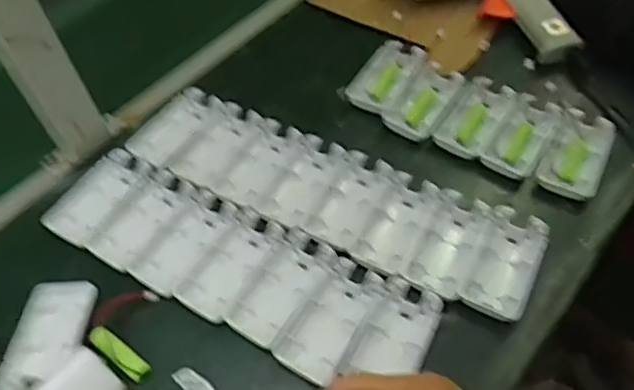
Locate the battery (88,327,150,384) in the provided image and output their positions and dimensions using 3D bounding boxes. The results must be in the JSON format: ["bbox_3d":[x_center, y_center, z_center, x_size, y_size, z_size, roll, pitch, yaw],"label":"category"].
[{"bbox_3d":[-0.145,0.116,0.418,0.054,0.013,0.016,30,61,23],"label":"battery"}]

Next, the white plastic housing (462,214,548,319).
[{"bbox_3d":[0.153,0.054,0.453,0.044,0.015,0.092,24,59,19],"label":"white plastic housing"}]

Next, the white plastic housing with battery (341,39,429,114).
[{"bbox_3d":[0.069,-0.117,0.558,0.053,0.029,0.085,31,61,23],"label":"white plastic housing with battery"}]

